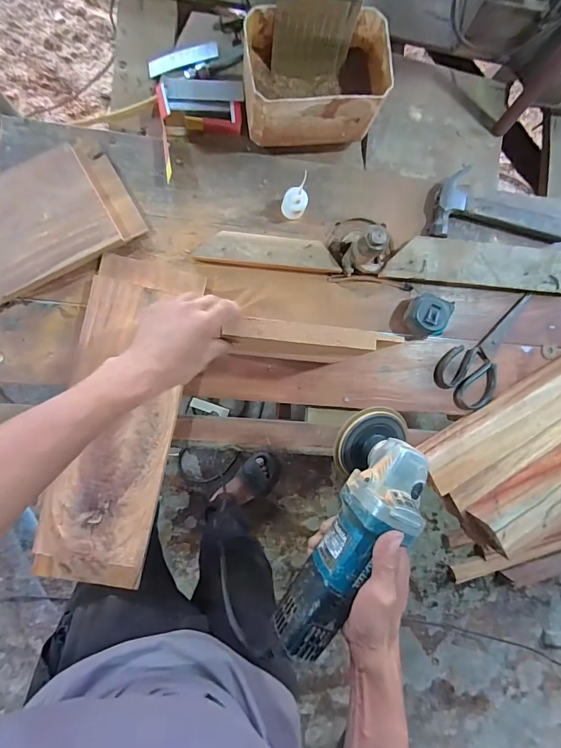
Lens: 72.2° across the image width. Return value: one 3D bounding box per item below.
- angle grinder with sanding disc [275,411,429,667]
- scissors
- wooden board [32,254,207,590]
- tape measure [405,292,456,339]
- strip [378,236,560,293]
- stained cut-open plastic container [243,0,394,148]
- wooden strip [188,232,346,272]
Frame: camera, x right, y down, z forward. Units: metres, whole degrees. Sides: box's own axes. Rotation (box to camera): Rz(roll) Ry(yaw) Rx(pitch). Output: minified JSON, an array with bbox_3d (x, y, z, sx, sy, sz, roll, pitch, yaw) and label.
[{"bbox_3d":[0.077,0.174,0.394,0.083,0.083,0.268,26,81,-6],"label":"angle grinder with sanding disc"},{"bbox_3d":[0.364,-0.029,0.655,0.210,0.013,0.109,-35,93,-6],"label":"scissors"},{"bbox_3d":[-0.239,0.074,0.576,0.156,0.028,0.490,12,88,-6],"label":"wooden board"},{"bbox_3d":[0.237,-0.096,0.625,0.064,0.045,0.064,23,87,-6],"label":"tape measure"},{"bbox_3d":[0.341,-0.184,0.645,0.336,0.025,0.081,0,89,-6],"label":"strip"},{"bbox_3d":[0.049,-0.424,0.560,0.185,0.125,0.130,-6,90,-6],"label":"stained cut-open plastic container"},{"bbox_3d":[-0.017,-0.188,0.598,0.217,0.024,0.045,4,89,-6],"label":"wooden strip"}]

